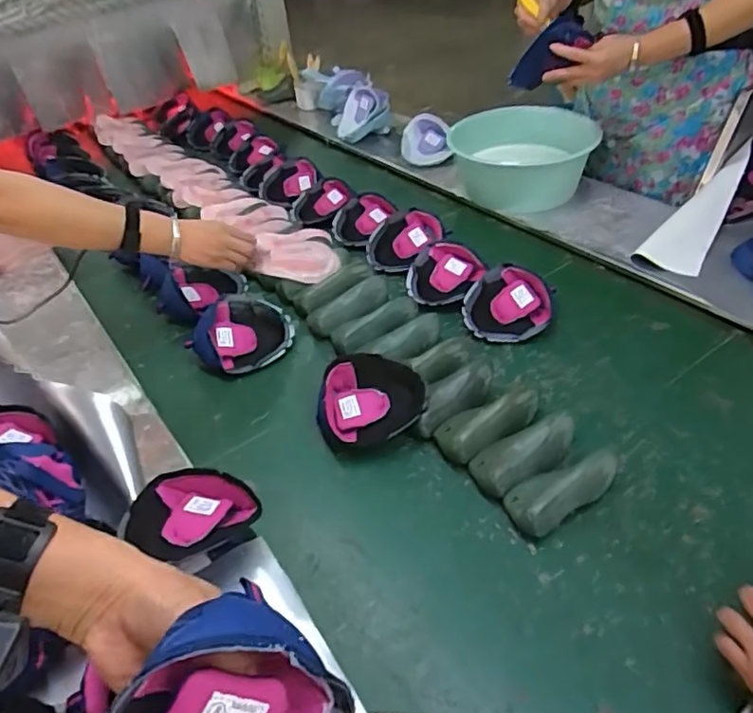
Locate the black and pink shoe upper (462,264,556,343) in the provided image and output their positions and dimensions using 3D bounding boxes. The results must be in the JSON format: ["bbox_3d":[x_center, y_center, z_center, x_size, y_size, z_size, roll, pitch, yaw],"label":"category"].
[{"bbox_3d":[0.219,-0.082,0.978,0.143,0.071,0.130,11,42,20],"label":"black and pink shoe upper"}]

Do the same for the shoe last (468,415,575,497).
[{"bbox_3d":[0.188,0.123,0.753,0.141,0.054,0.074,-20,42,-17],"label":"shoe last"}]

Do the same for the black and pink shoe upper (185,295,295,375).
[{"bbox_3d":[-0.229,-0.038,0.977,0.171,0.056,0.138,2,40,10],"label":"black and pink shoe upper"}]

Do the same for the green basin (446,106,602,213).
[{"bbox_3d":[0.315,-0.451,1.316,0.308,0.128,0.308,-3,39,2],"label":"green basin"}]

